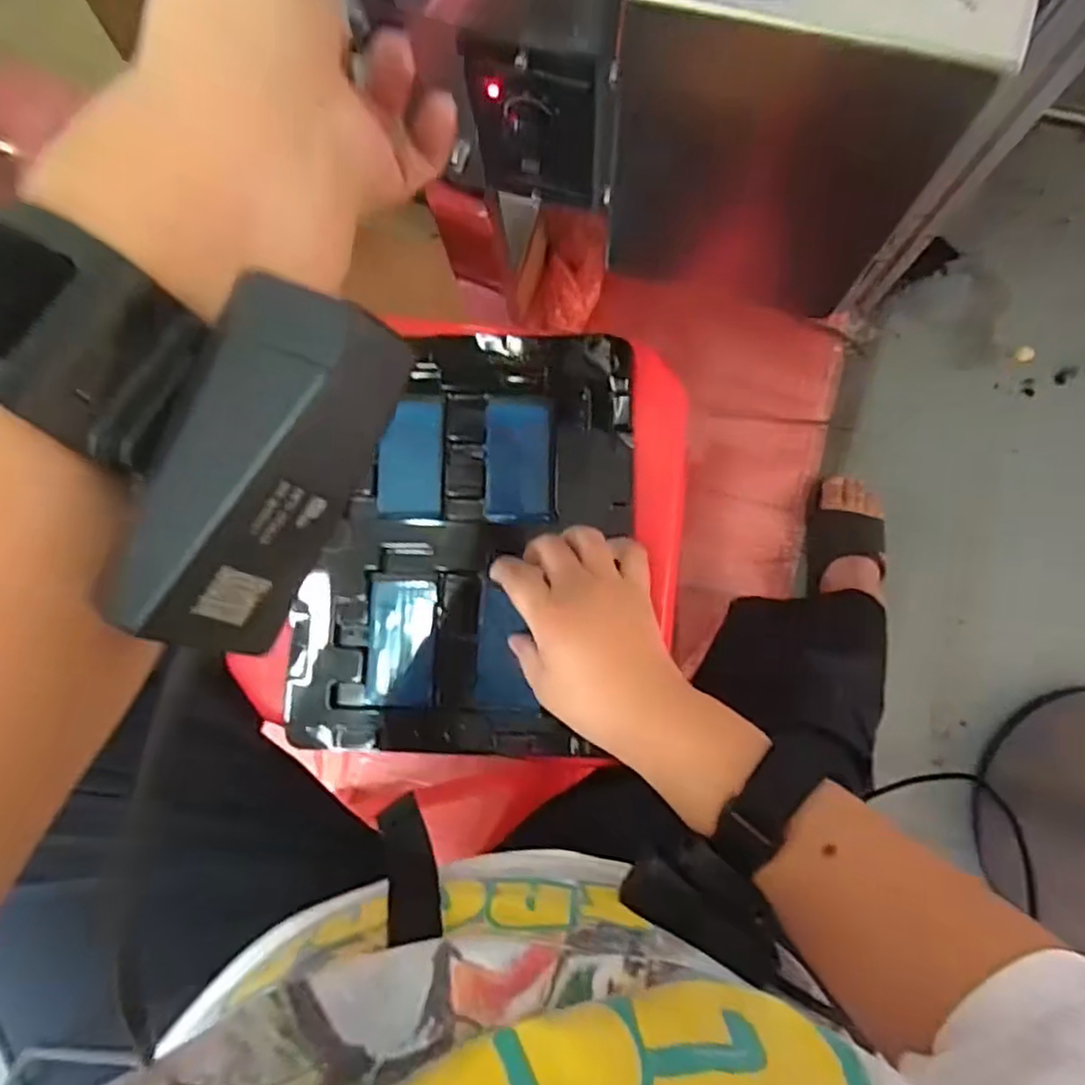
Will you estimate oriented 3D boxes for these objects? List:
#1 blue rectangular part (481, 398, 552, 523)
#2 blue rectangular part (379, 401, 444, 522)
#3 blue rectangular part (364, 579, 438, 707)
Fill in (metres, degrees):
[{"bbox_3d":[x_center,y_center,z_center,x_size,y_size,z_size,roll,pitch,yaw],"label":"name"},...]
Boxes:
[{"bbox_3d":[-0.016,-0.055,0.466,0.043,0.004,0.082,0,82,2],"label":"blue rectangular part"},{"bbox_3d":[-0.089,-0.056,0.469,0.042,0.007,0.078,-1,82,2],"label":"blue rectangular part"},{"bbox_3d":[-0.092,0.065,0.452,0.043,0.004,0.080,2,82,3],"label":"blue rectangular part"}]

